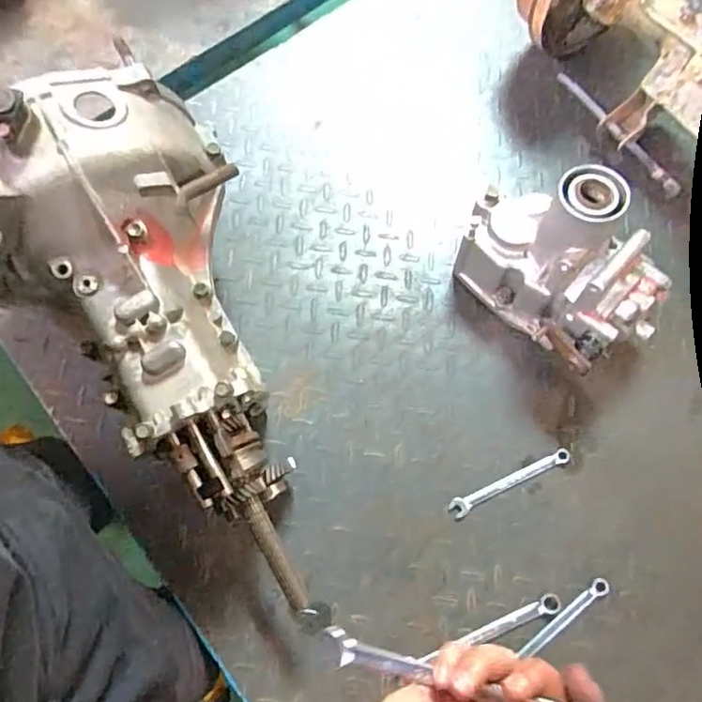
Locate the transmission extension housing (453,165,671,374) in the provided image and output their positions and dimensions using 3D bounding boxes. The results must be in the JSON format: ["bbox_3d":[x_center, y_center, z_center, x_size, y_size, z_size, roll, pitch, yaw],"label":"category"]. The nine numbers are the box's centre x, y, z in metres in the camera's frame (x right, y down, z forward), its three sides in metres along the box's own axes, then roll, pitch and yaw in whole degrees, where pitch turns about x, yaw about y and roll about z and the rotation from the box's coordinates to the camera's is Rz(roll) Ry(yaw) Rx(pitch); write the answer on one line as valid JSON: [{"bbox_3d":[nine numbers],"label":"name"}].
[{"bbox_3d":[0.221,-0.093,0.632,0.118,0.185,0.220,-40,75,-12],"label":"transmission extension housing"}]

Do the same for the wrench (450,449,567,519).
[{"bbox_3d":[0.175,0.143,0.646,0.146,0.005,0.020,-25,73,-8],"label":"wrench"}]

